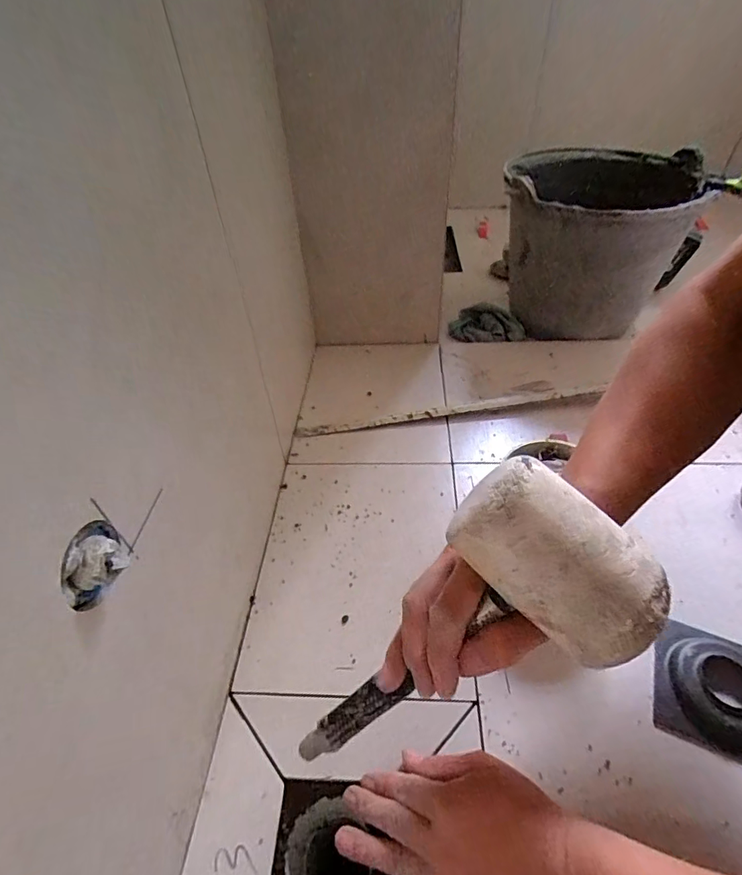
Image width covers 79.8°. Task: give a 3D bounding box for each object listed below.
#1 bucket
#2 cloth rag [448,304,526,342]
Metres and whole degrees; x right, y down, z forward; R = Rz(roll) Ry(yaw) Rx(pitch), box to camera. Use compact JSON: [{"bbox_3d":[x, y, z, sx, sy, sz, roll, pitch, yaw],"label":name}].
[{"bbox_3d":[0.376,-0.341,0.787,0.269,0.235,0.308,14,48,18],"label":"bucket"},{"bbox_3d":[0.214,-0.213,0.825,0.131,0.027,0.094,4,45,8],"label":"cloth rag"}]

